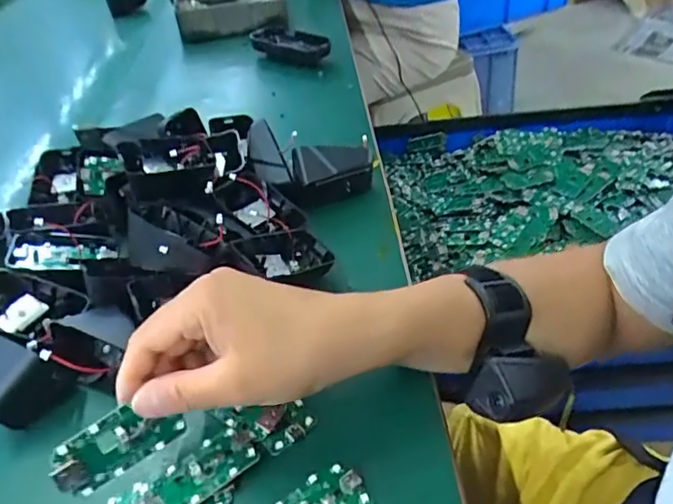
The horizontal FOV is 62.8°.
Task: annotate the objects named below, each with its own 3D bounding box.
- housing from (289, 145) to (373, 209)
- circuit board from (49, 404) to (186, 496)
[{"bbox_3d":[-0.006,-0.066,0.457,0.069,0.043,0.025,-17,41,-11],"label":"housing"},{"bbox_3d":[-0.107,0.094,0.272,0.061,0.031,0.004,-28,19,-30],"label":"circuit board"}]

